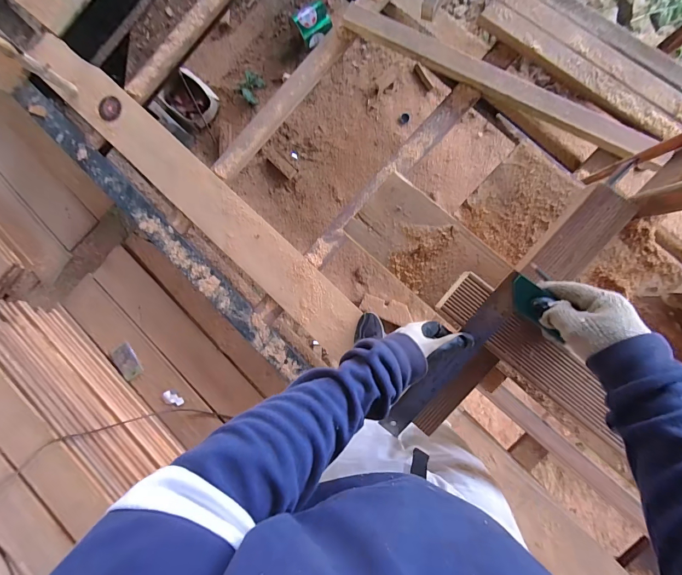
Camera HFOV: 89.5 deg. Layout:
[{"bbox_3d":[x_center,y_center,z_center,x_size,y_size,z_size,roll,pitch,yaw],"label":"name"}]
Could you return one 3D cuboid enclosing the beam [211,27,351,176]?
[{"bbox_3d":[-0.227,-0.715,1.335,0.091,0.061,0.746,41,94,6],"label":"beam"}]

